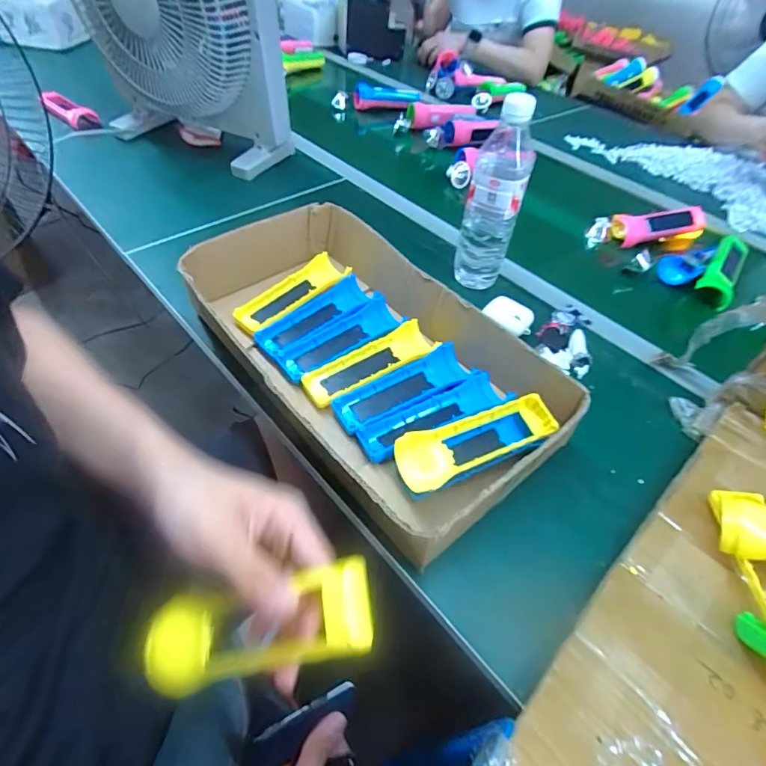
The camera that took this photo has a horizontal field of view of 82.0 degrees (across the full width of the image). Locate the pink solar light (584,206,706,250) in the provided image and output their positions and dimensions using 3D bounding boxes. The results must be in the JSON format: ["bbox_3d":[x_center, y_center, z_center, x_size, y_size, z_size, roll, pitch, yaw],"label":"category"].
[{"bbox_3d":[0.461,-0.268,0.761,0.204,0.058,0.051,-6,50,-11],"label":"pink solar light"}]

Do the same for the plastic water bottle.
[{"bbox_3d":[0.136,-0.222,0.542,0.065,0.218,0.064,14,49,7],"label":"plastic water bottle"}]

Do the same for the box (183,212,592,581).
[{"bbox_3d":[-0.041,-0.052,0.490,0.222,0.090,0.473,-30,58,-27],"label":"box"}]

